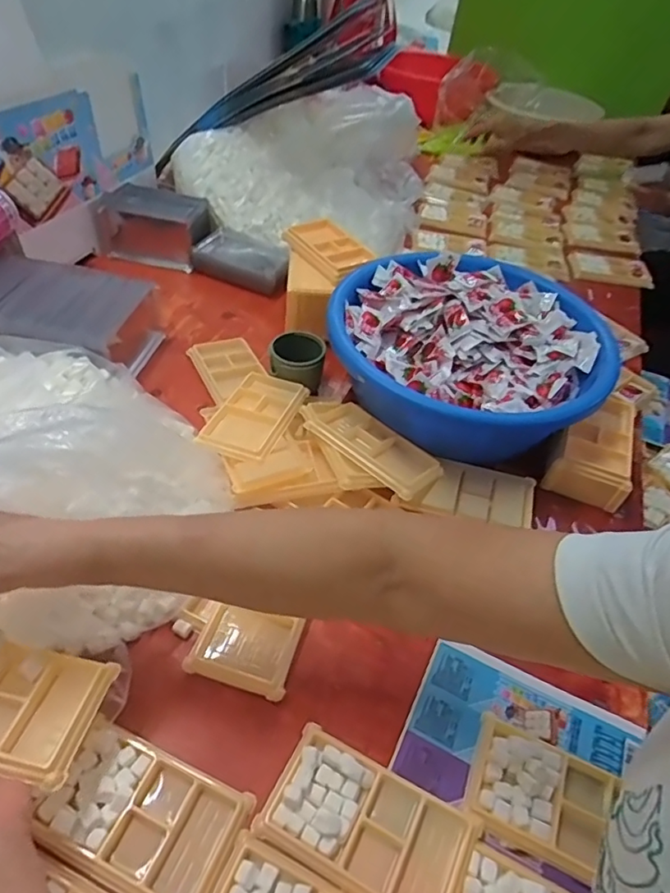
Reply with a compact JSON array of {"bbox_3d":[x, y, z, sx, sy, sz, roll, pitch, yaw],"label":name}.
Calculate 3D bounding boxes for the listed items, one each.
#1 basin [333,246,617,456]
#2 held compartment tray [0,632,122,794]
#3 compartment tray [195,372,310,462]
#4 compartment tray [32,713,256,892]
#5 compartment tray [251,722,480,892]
[{"bbox_3d":[0.149,-0.101,0.667,0.303,0.107,0.286,4,46,-4],"label":"basin"},{"bbox_3d":[-0.223,0.164,0.369,0.133,0.016,0.075,13,46,5],"label":"held compartment tray"},{"bbox_3d":[-0.090,-0.035,0.622,0.078,0.019,0.133,19,47,10],"label":"compartment tray"},{"bbox_3d":[-0.129,0.247,0.381,0.126,0.012,0.078,22,48,13],"label":"compartment tray"},{"bbox_3d":[0.022,0.260,0.388,0.133,0.022,0.076,25,48,16],"label":"compartment tray"}]

